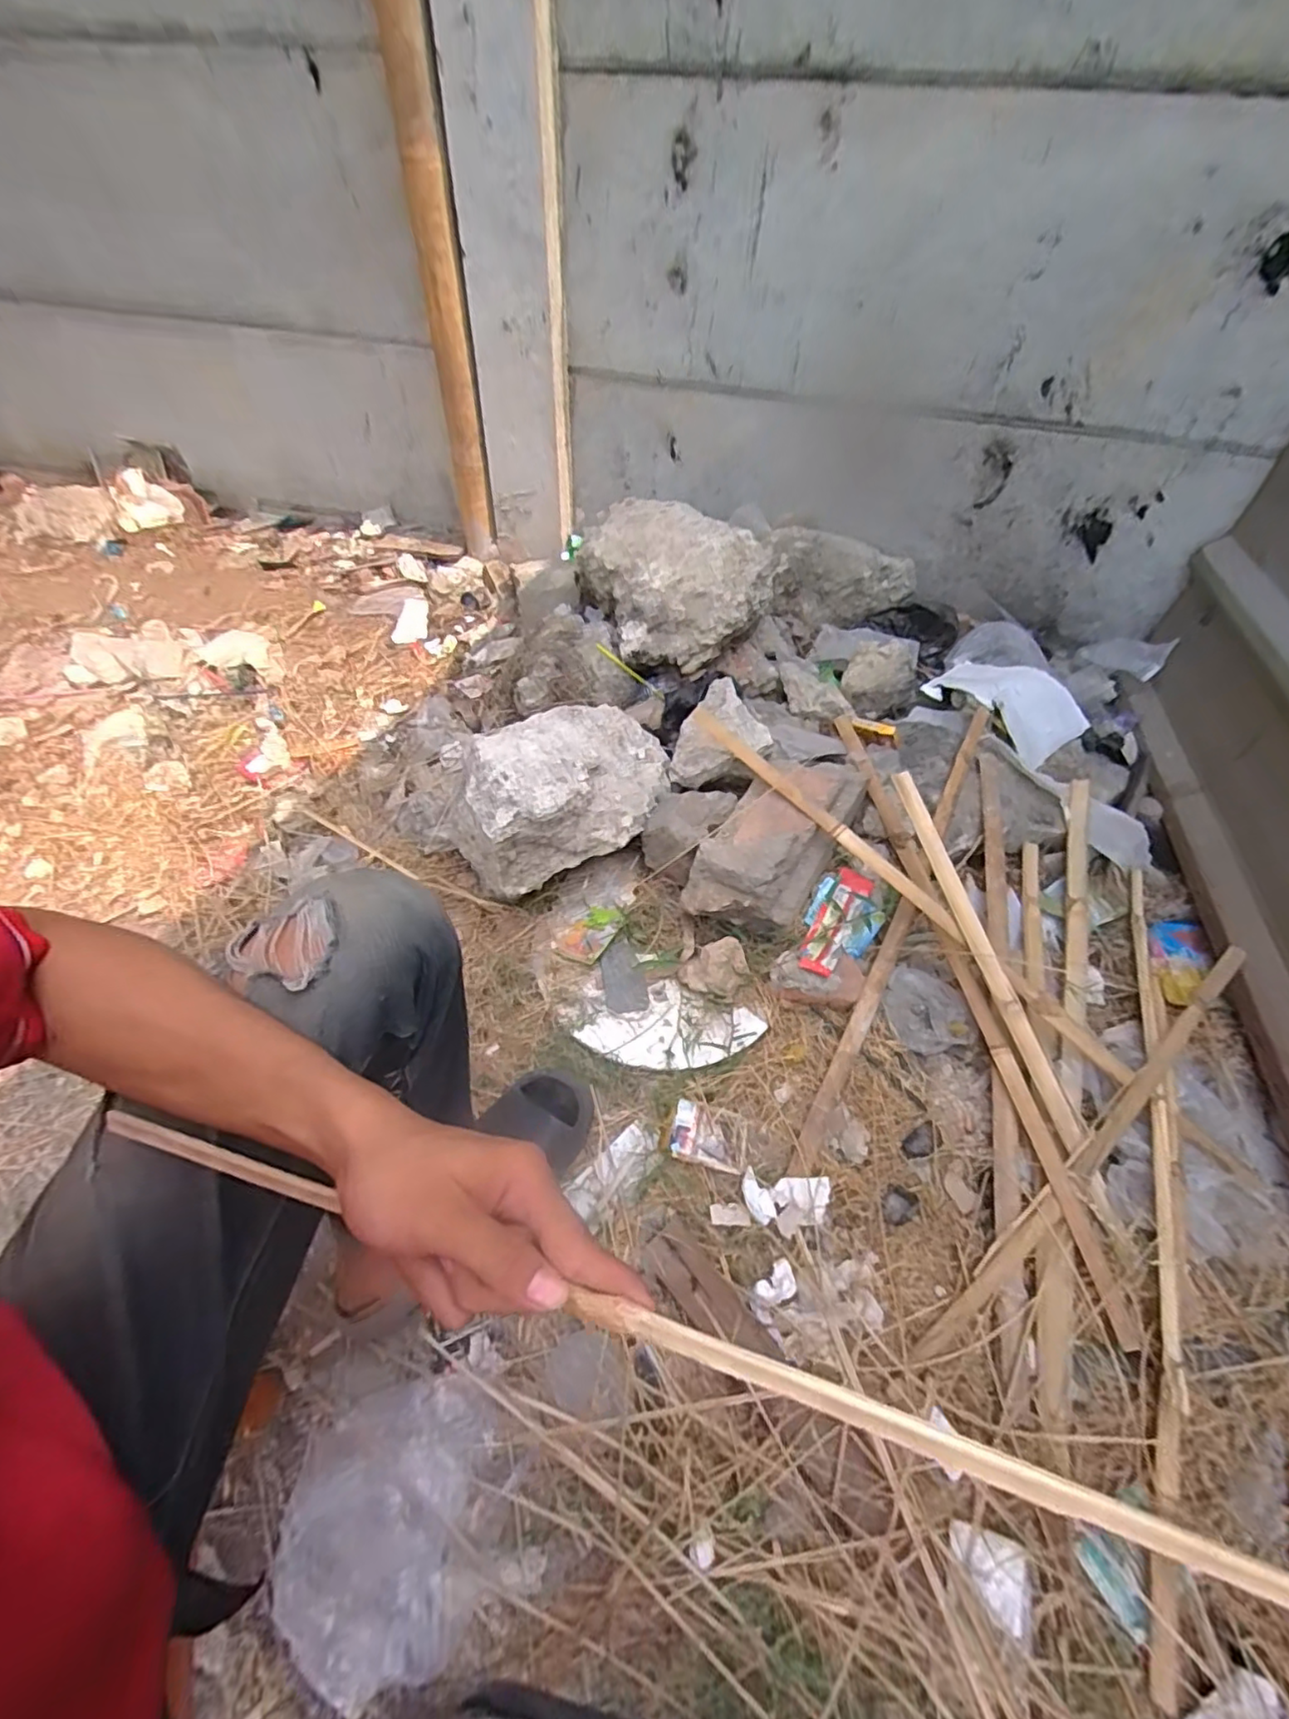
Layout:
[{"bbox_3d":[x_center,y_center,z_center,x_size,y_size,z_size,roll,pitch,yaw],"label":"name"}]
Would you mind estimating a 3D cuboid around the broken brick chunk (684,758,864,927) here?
[{"bbox_3d":[0.204,-0.029,0.956,0.151,0.117,0.337,32,56,22],"label":"broken brick chunk"}]

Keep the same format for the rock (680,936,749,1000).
[{"bbox_3d":[0.101,0.163,0.905,0.096,0.042,0.078,-11,52,-11],"label":"rock"}]

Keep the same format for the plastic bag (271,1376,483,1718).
[{"bbox_3d":[-0.225,0.589,0.551,0.165,0.063,0.195,-7,51,-8],"label":"plastic bag"}]

